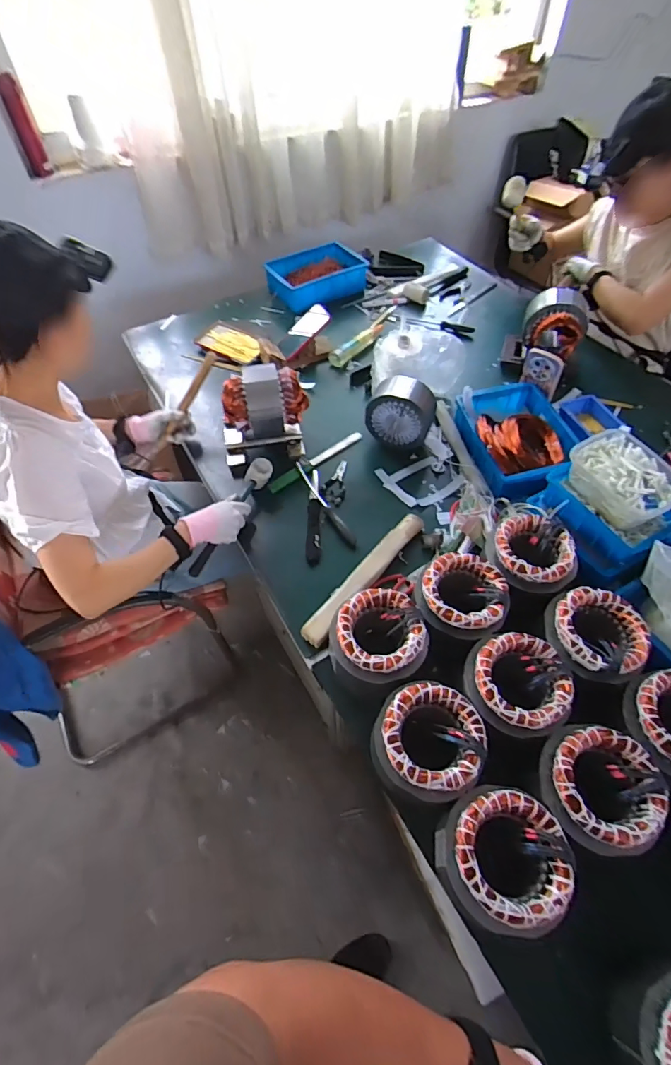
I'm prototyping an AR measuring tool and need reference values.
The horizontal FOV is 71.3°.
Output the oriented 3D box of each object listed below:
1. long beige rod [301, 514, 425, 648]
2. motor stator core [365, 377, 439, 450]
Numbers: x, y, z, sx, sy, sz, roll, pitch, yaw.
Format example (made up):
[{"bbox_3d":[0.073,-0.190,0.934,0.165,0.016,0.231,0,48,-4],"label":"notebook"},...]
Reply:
[{"bbox_3d":[0.060,0.076,0.883,0.043,0.031,0.339,33,61,22],"label":"long beige rod"},{"bbox_3d":[0.157,-0.280,1.082,0.141,0.128,0.105,21,57,15],"label":"motor stator core"}]

